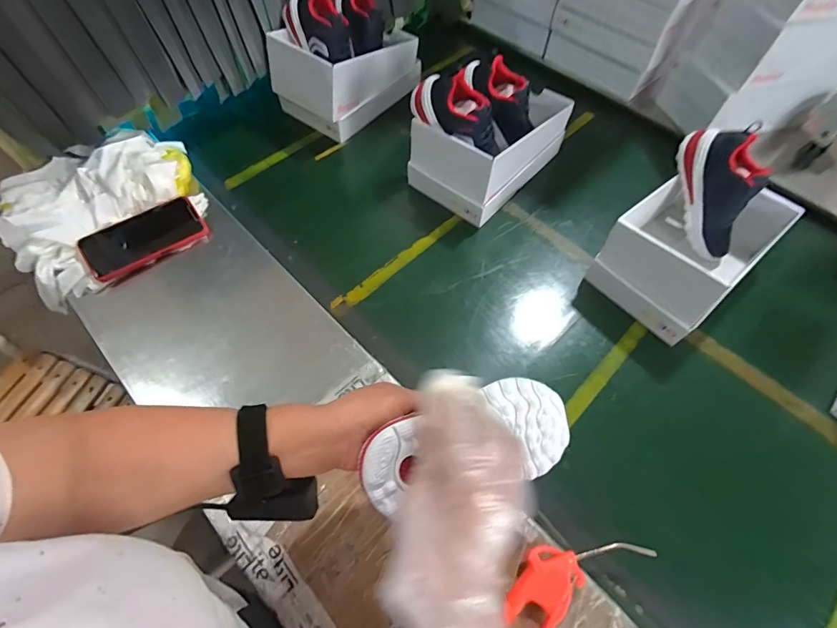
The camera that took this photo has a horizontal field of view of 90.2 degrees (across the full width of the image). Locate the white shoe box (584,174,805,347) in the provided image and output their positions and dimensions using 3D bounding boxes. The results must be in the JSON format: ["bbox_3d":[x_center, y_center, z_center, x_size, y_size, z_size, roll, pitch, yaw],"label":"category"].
[{"bbox_3d":[0.425,-0.112,0.656,0.268,0.131,0.171,-35,68,-23],"label":"white shoe box"}]

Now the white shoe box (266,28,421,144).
[{"bbox_3d":[-0.141,-0.502,0.846,0.162,0.141,0.266,34,63,16],"label":"white shoe box"}]

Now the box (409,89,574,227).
[{"bbox_3d":[0.136,-0.309,0.760,0.163,0.128,0.265,40,65,19],"label":"box"}]

